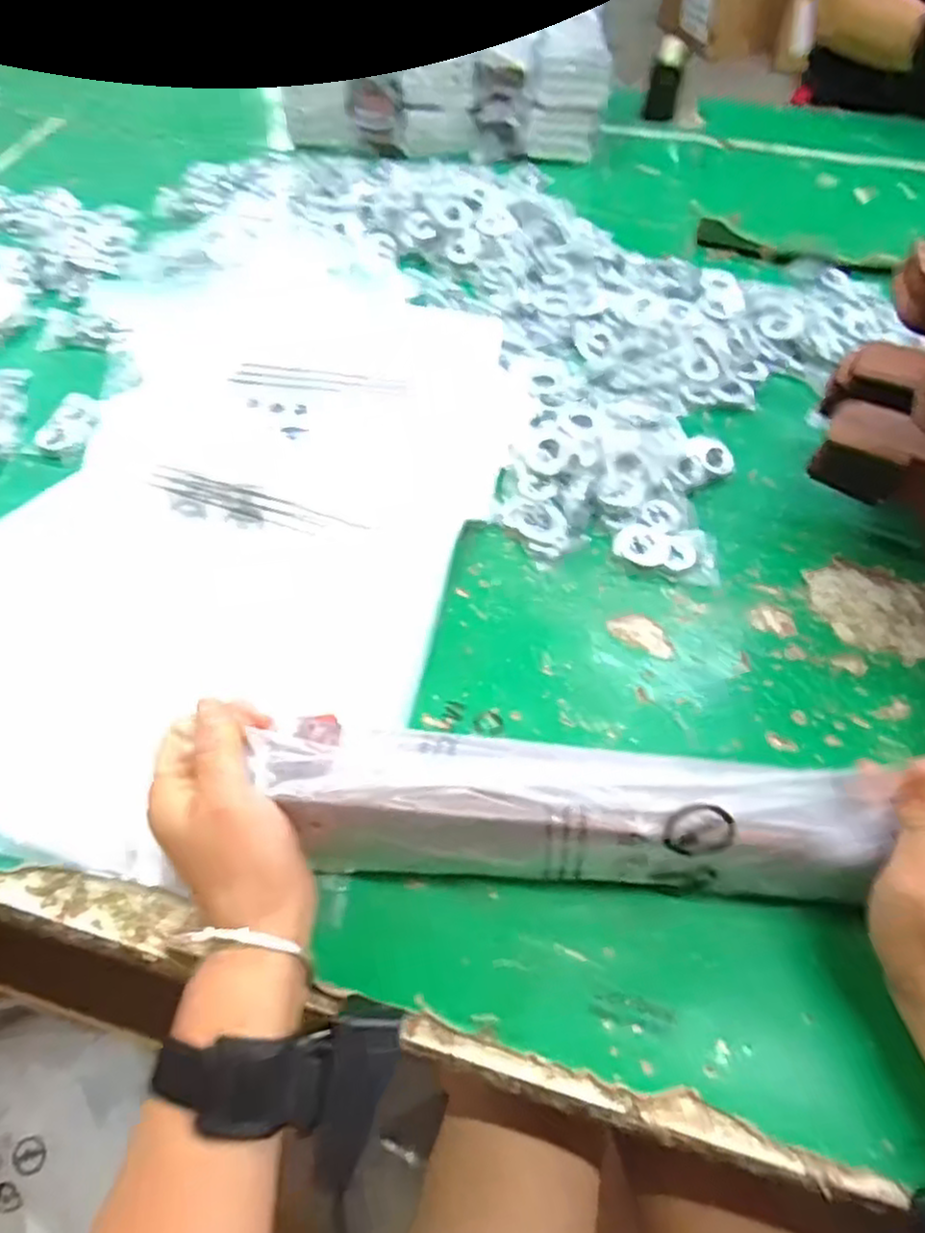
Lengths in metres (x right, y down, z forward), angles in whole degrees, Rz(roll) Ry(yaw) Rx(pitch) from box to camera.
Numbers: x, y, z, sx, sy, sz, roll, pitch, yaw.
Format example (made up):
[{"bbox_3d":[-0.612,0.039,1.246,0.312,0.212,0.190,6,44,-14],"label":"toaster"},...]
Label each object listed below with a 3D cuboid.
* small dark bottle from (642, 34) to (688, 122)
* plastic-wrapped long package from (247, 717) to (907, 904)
[{"bbox_3d":[0.260,-0.689,0.932,0.040,0.083,0.028,13,56,8],"label":"small dark bottle"},{"bbox_3d":[0.055,0.098,0.364,0.299,0.048,0.063,6,56,-1],"label":"plastic-wrapped long package"}]

